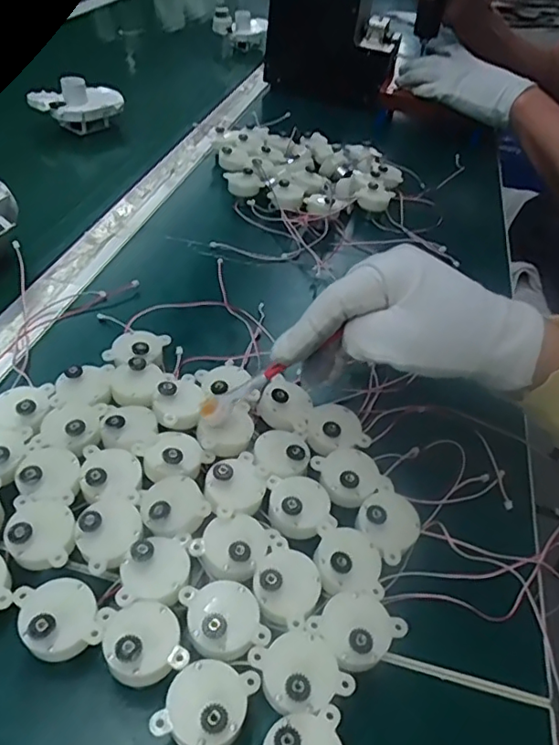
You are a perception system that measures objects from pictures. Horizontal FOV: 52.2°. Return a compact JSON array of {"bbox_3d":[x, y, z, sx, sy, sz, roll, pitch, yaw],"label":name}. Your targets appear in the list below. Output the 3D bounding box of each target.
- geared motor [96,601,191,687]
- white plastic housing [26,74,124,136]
[{"bbox_3d":[-0.060,0.122,0.253,0.032,0.031,0.036,-15,47,-21],"label":"geared motor"},{"bbox_3d":[-0.237,-0.314,0.673,0.101,0.055,0.044,-18,48,-24],"label":"white plastic housing"}]

